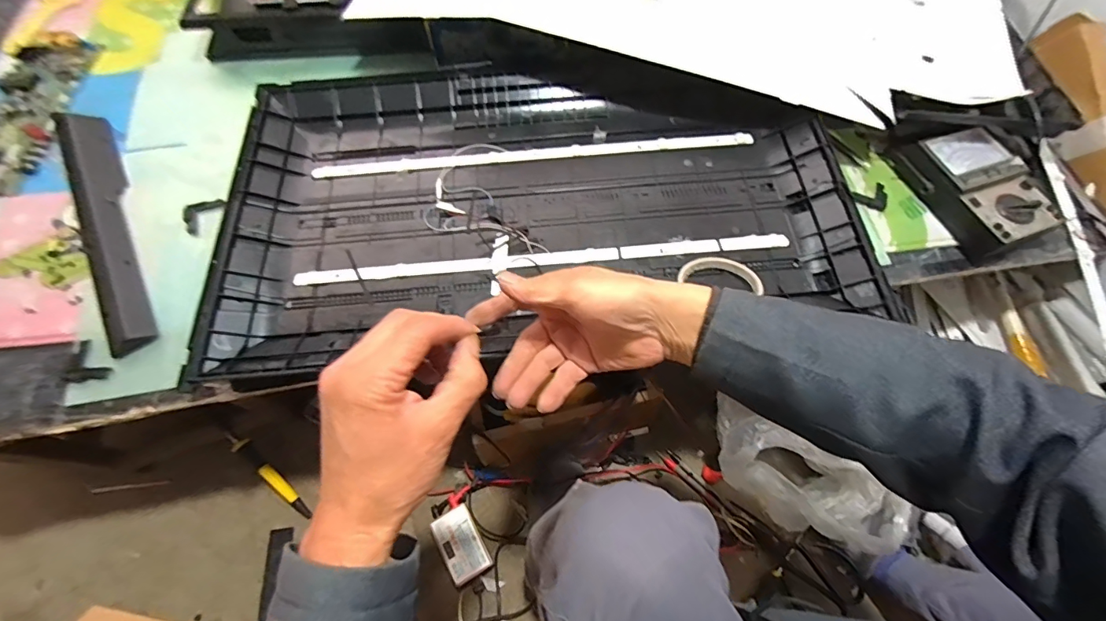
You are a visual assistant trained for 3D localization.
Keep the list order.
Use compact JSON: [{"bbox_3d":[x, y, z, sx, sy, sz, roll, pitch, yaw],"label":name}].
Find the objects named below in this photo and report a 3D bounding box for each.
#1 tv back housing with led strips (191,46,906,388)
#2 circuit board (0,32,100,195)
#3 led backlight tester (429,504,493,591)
[{"bbox_3d":[-0.028,-0.145,0.573,0.718,0.044,0.446,-7,66,-2],"label":"tv back housing with led strips"},{"bbox_3d":[-0.734,-0.283,0.648,0.105,0.016,0.298,-4,63,-4],"label":"circuit board"},{"bbox_3d":[-0.133,0.340,0.677,0.060,0.034,0.094,-28,67,-16],"label":"led backlight tester"}]

